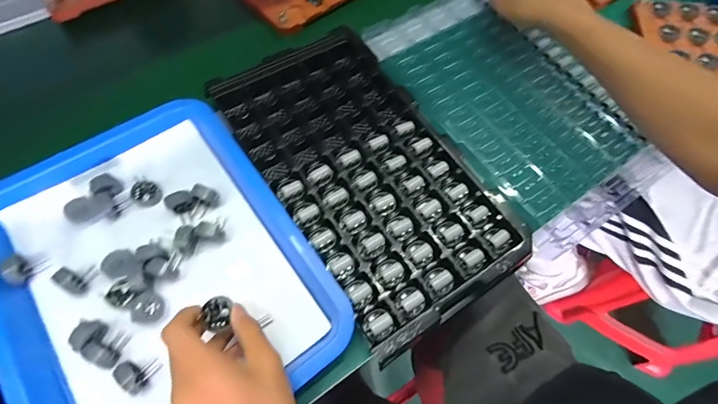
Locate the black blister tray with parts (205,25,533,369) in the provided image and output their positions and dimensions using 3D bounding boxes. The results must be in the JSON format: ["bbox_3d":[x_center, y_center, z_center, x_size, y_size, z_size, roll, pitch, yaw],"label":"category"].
[{"bbox_3d":[0.005,-0.043,0.413,0.193,0.028,0.353,-31,68,-15],"label":"black blister tray with parts"}]

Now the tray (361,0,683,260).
[{"bbox_3d":[0.192,-0.131,0.485,0.230,0.037,0.370,-32,68,-16],"label":"tray"}]

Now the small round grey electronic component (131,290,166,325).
[{"bbox_3d":[-0.196,0.100,0.350,0.026,0.019,0.026,1,63,-1],"label":"small round grey electronic component"}]

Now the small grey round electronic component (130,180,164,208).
[{"bbox_3d":[-0.226,-0.010,0.398,0.025,0.015,0.026,1,63,-1],"label":"small grey round electronic component"}]

